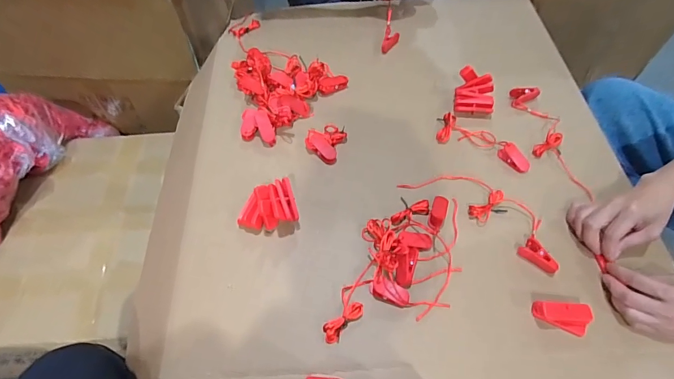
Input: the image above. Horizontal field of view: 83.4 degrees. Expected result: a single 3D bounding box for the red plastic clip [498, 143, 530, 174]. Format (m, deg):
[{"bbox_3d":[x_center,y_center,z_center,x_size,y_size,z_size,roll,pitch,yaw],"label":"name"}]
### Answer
[{"bbox_3d":[0.265,-0.047,0.561,0.023,0.021,0.048,-39,67,-20],"label":"red plastic clip"}]

